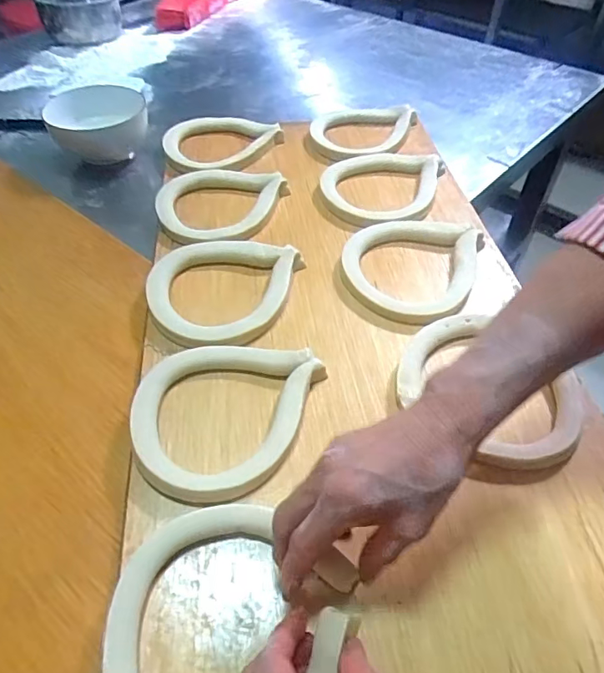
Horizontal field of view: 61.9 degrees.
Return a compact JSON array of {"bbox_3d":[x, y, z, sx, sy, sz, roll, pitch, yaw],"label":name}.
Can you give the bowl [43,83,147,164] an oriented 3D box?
[{"bbox_3d":[-0.296,-0.306,0.737,0.131,0.071,0.131,0,48,0],"label":"bowl"}]

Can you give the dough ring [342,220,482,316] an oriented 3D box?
[{"bbox_3d":[0.118,-0.079,0.557,0.143,0.017,0.153,0,48,0],"label":"dough ring"}]

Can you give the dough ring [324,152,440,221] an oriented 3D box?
[{"bbox_3d":[0.099,-0.197,0.661,0.148,0.020,0.154,0,48,0],"label":"dough ring"}]

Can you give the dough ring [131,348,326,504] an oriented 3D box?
[{"bbox_3d":[-0.070,0.062,0.426,0.135,0.031,0.158,14,49,13],"label":"dough ring"}]

